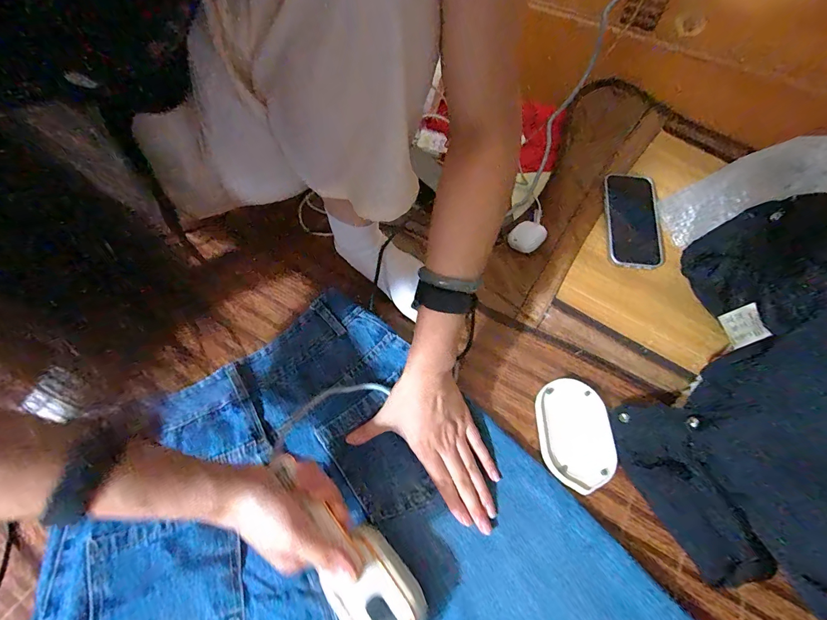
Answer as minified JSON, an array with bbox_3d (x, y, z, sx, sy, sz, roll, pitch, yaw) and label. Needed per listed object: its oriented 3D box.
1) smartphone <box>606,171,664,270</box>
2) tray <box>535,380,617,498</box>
[{"bbox_3d":[0.326,-0.136,0.554,0.076,0.018,0.163,1,67,4],"label":"smartphone"},{"bbox_3d":[0.198,0.148,0.455,0.084,0.009,0.130,3,58,-1],"label":"tray"}]

